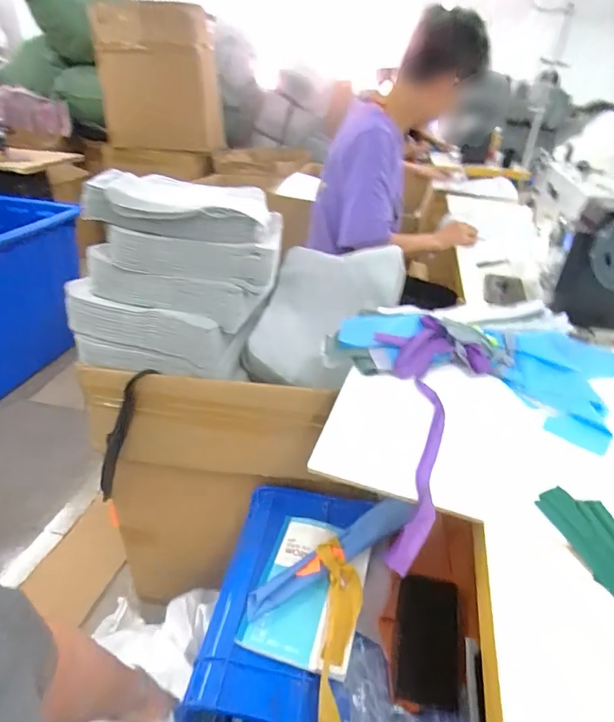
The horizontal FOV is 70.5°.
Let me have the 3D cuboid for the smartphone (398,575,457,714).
[{"bbox_3d":[0.171,0.395,0.617,0.080,0.008,0.154,-2,53,22],"label":"smartphone"}]

